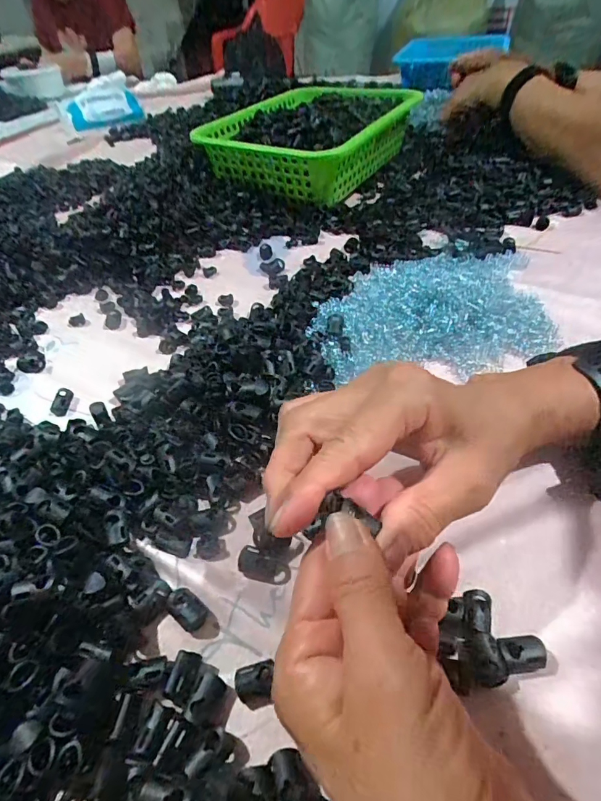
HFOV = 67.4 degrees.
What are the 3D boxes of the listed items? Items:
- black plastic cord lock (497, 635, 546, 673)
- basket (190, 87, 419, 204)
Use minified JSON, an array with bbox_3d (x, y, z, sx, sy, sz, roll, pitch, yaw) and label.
[{"bbox_3d":[0.101,0.115,0.206,0.018,0.007,0.015,-5,44,-3],"label":"black plastic cord lock"},{"bbox_3d":[0.015,-0.358,0.625,0.204,0.090,0.289,24,50,25],"label":"basket"}]

